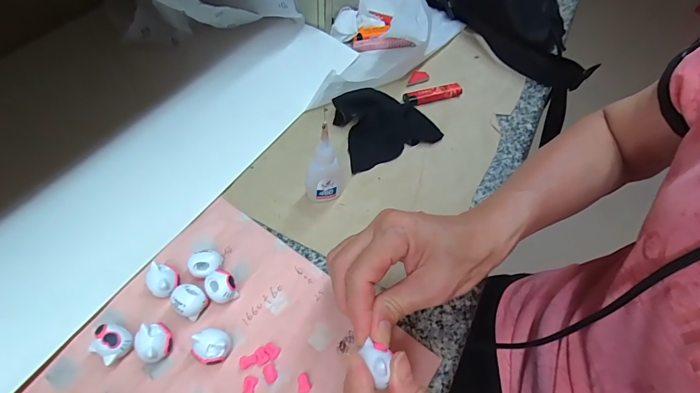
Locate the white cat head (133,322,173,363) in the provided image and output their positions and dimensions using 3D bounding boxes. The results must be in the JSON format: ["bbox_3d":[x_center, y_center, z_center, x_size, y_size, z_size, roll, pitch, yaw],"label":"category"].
[{"bbox_3d":[-0.140,0.106,0.259,0.020,0.021,0.027,-1,54,-5],"label":"white cat head"}]

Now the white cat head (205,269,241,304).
[{"bbox_3d":[-0.102,0.072,0.285,0.022,0.020,0.028,-33,63,-25],"label":"white cat head"}]

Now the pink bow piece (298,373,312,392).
[{"bbox_3d":[-0.032,0.132,0.256,0.009,0.005,0.013,-4,55,-7],"label":"pink bow piece"}]

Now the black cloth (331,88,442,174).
[{"bbox_3d":[0.036,-0.084,0.404,0.102,0.025,0.090,-19,58,-17],"label":"black cloth"}]

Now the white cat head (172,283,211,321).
[{"bbox_3d":[-0.124,0.080,0.278,0.024,0.018,0.023,2,54,-3],"label":"white cat head"}]

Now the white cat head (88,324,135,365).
[{"bbox_3d":[-0.168,0.104,0.256,0.028,0.022,0.022,29,57,16],"label":"white cat head"}]

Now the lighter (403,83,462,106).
[{"bbox_3d":[0.105,-0.128,0.452,0.078,0.009,0.019,-16,57,-15],"label":"lighter"}]

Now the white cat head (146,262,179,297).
[{"bbox_3d":[-0.147,0.065,0.284,0.022,0.020,0.025,-31,62,-24],"label":"white cat head"}]

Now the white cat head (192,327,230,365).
[{"bbox_3d":[-0.098,0.108,0.259,0.024,0.020,0.024,2,54,-3],"label":"white cat head"}]

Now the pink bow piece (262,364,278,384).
[{"bbox_3d":[-0.057,0.126,0.258,0.009,0.004,0.012,-26,60,-21],"label":"pink bow piece"}]

